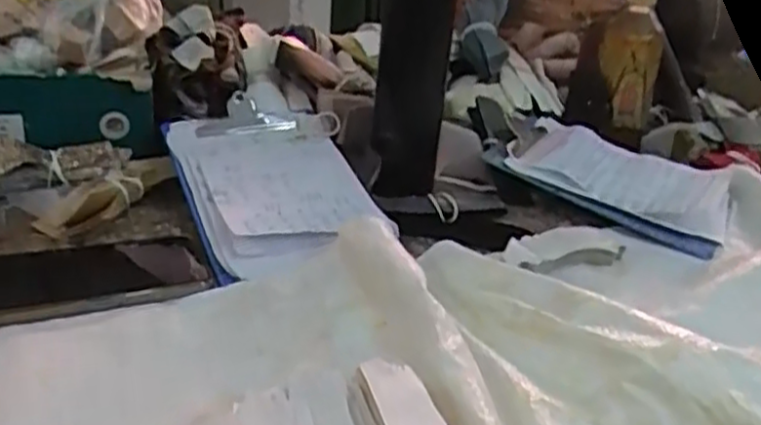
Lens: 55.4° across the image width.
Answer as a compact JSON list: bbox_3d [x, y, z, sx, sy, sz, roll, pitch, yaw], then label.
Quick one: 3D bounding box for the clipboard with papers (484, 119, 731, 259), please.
[{"bbox_3d":[0.234,-0.034,0.727,0.225,0.027,0.148,22,31,31],"label":"clipboard with papers"}]

